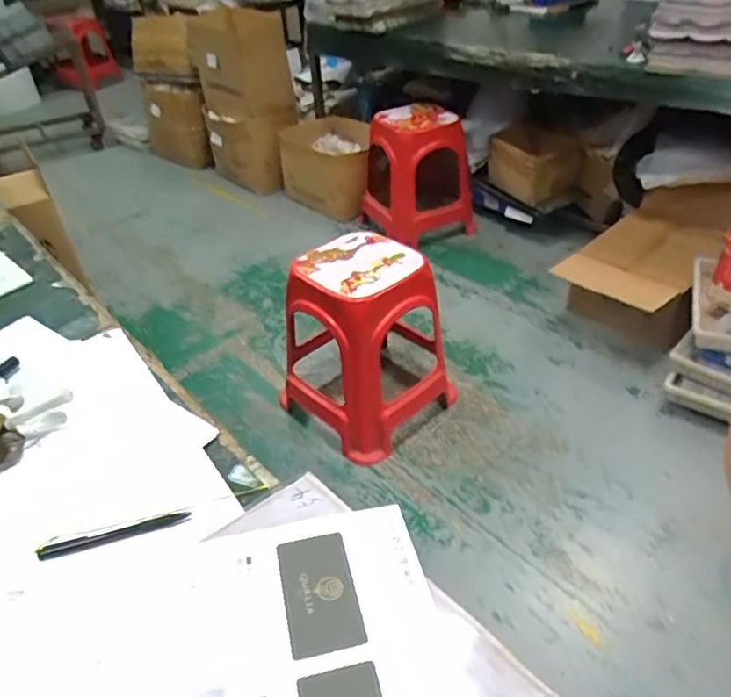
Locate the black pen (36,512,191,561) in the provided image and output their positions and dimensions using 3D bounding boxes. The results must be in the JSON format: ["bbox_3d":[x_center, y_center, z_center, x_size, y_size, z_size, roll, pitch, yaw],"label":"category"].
[{"bbox_3d":[-0.232,0.174,0.552,0.133,0.007,0.016,-10,39,-11],"label":"black pen"}]

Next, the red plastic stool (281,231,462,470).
[{"bbox_3d":[0.005,-0.053,1.647,0.408,0.462,0.407,30,50,35],"label":"red plastic stool"}]

